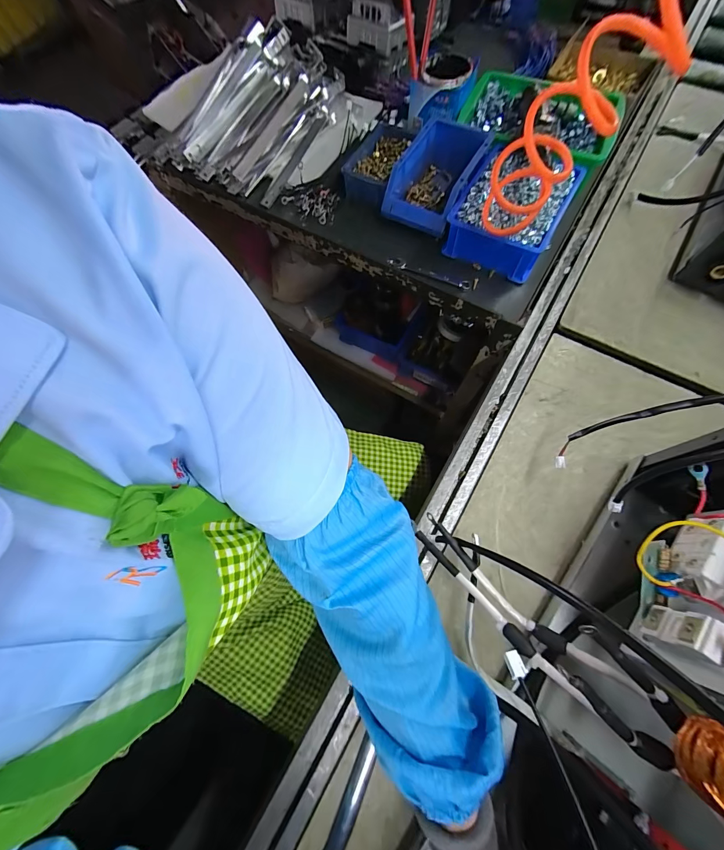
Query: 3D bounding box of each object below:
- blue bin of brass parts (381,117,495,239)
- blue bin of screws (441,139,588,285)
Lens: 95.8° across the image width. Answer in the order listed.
[{"bbox_3d":[0.121,-0.414,0.550,0.123,0.079,0.186,28,74,11],"label":"blue bin of brass parts"},{"bbox_3d":[0.232,-0.334,0.513,0.149,0.083,0.188,29,74,11],"label":"blue bin of screws"}]

